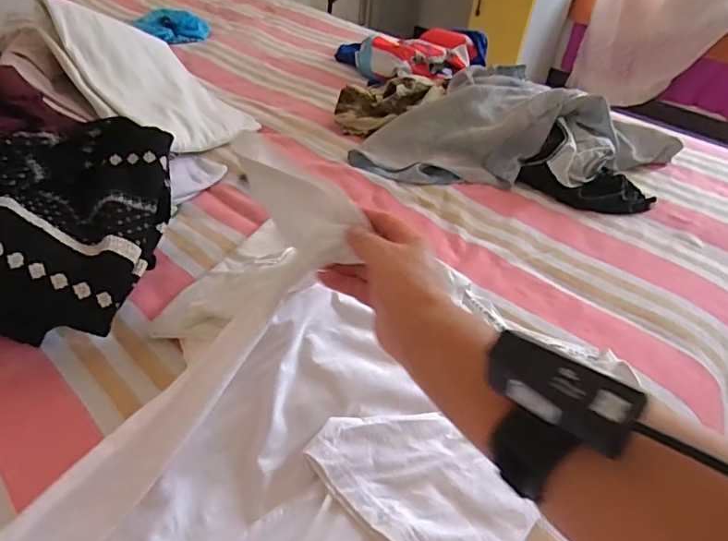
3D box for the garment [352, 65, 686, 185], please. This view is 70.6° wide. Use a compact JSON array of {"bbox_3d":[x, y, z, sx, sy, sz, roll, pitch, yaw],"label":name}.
[{"bbox_3d":[0.275,-0.256,0.911,0.571,0.106,0.293,5,38,-2],"label":"garment"}]

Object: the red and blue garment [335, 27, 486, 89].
[{"bbox_3d":[0.085,-0.501,1.189,0.362,0.096,0.228,20,40,17],"label":"red and blue garment"}]

